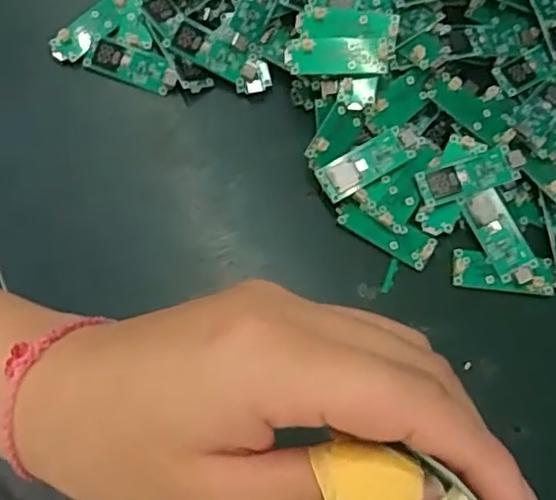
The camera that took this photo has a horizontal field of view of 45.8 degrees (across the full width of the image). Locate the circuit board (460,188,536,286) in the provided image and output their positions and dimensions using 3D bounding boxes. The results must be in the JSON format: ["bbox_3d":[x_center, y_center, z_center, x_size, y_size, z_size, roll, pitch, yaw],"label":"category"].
[{"bbox_3d":[0.108,-0.007,0.319,0.020,0.007,0.048,-28,87,5],"label":"circuit board"}]

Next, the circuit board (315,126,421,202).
[{"bbox_3d":[0.045,-0.044,0.328,0.052,0.010,0.018,-28,74,-11],"label":"circuit board"}]

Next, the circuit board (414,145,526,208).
[{"bbox_3d":[0.095,-0.037,0.324,0.053,0.005,0.019,-17,79,2],"label":"circuit board"}]

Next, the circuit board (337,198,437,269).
[{"bbox_3d":[0.053,-0.009,0.325,0.049,0.004,0.017,29,72,7],"label":"circuit board"}]

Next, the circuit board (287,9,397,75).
[{"bbox_3d":[0.032,-0.105,0.333,0.053,0.005,0.034,5,81,3],"label":"circuit board"}]

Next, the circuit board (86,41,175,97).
[{"bbox_3d":[-0.078,-0.100,0.352,0.049,0.006,0.017,20,71,4],"label":"circuit board"}]

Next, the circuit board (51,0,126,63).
[{"bbox_3d":[-0.102,-0.122,0.359,0.020,0.004,0.052,37,73,10],"label":"circuit board"}]

